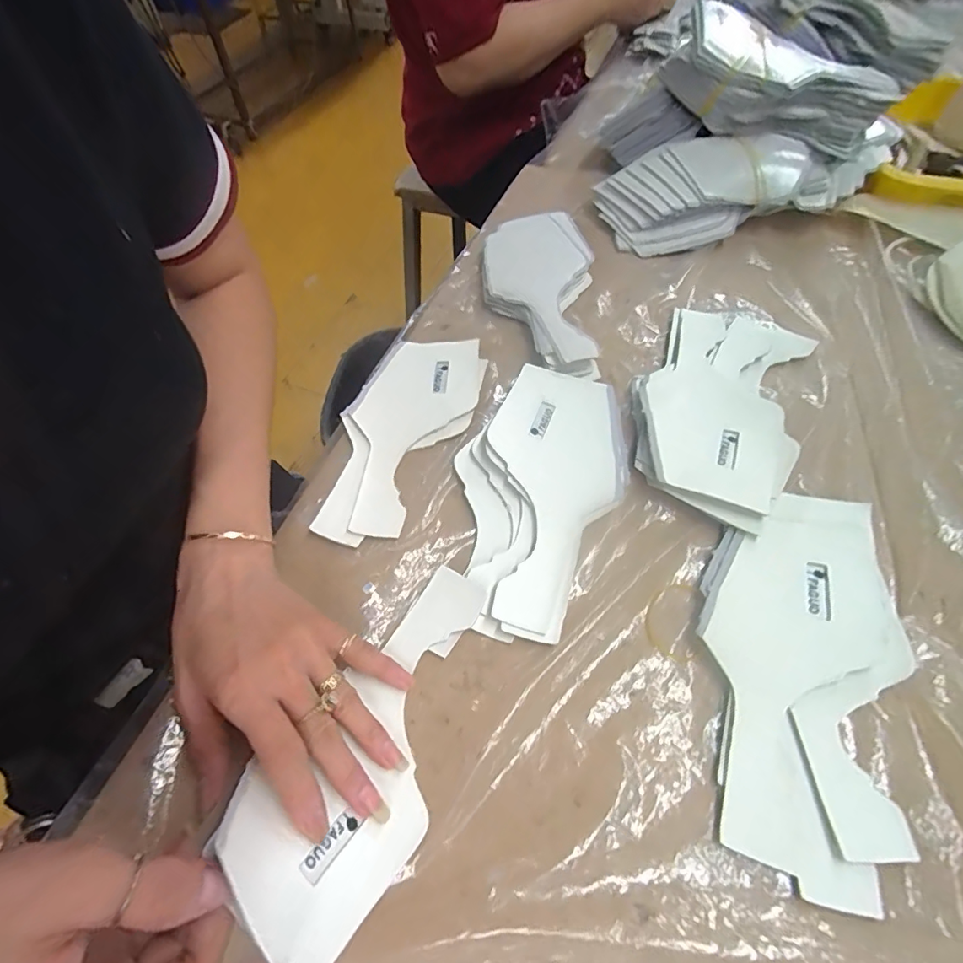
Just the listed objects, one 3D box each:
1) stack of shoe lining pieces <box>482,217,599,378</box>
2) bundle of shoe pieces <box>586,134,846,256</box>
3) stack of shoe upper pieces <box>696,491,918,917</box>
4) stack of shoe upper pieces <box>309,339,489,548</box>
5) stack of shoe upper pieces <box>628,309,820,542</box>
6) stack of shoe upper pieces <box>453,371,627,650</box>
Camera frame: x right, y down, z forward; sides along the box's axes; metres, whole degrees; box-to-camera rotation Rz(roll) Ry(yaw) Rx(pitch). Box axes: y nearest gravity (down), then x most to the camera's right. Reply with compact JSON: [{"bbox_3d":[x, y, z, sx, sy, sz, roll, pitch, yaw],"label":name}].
[{"bbox_3d":[0.051,-0.173,0.452,0.098,0.020,0.194,2,58,5],"label":"stack of shoe lining pieces"},{"bbox_3d":[0.229,-0.291,0.496,0.212,0.059,0.104,-9,58,-2],"label":"bundle of shoe pieces"},{"bbox_3d":[0.179,0.100,0.277,0.102,0.015,0.207,9,59,9],"label":"stack of shoe upper pieces"},{"bbox_3d":[-0.062,-0.041,0.383,0.089,0.008,0.196,15,60,13],"label":"stack of shoe upper pieces"},{"bbox_3d":[0.177,-0.064,0.376,0.109,0.017,0.205,20,61,16],"label":"stack of shoe upper pieces"},{"bbox_3d":[0.042,0.002,0.345,0.109,0.018,0.204,1,58,4],"label":"stack of shoe upper pieces"}]

